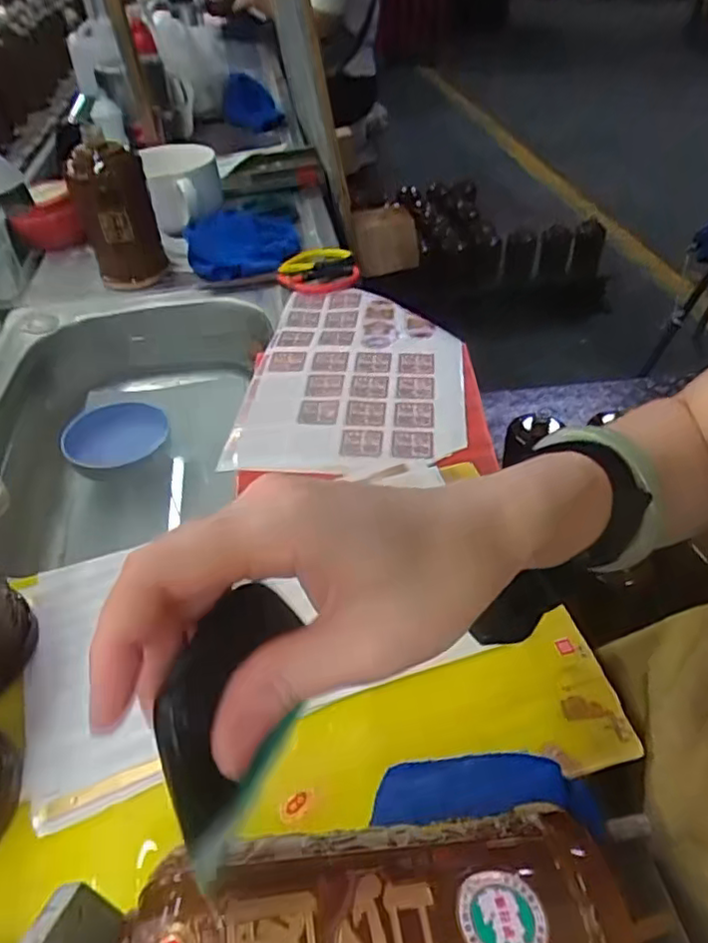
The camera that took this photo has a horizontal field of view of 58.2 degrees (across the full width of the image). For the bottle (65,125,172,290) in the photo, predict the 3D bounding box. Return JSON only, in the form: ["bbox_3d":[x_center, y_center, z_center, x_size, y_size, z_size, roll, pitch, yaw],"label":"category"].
[{"bbox_3d":[-0.290,-0.315,0.785,0.091,0.163,0.092,-14,44,-13],"label":"bottle"}]

